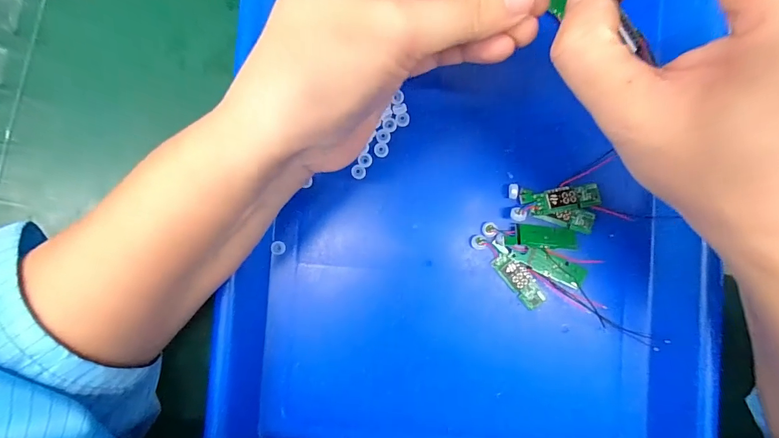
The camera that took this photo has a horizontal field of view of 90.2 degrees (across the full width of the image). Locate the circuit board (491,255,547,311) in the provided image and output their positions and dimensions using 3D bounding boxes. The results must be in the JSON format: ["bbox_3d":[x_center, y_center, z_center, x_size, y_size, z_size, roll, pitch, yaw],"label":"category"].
[{"bbox_3d":[0.071,0.034,0.211,0.013,0.004,0.034,-37,87,-3],"label":"circuit board"}]

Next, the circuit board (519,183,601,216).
[{"bbox_3d":[0.093,-0.011,0.210,0.041,0.005,0.014,-4,86,0],"label":"circuit board"}]

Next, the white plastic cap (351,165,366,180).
[{"bbox_3d":[-0.017,-0.026,0.214,0.008,0.004,0.007,-28,86,-2],"label":"white plastic cap"}]

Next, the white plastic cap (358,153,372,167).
[{"bbox_3d":[-0.013,-0.032,0.216,0.007,0.004,0.007,0,86,0],"label":"white plastic cap"}]

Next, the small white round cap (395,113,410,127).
[{"bbox_3d":[0.007,-0.055,0.216,0.008,0.004,0.007,1,86,0],"label":"small white round cap"}]

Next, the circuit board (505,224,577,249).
[{"bbox_3d":[0.082,0.009,0.209,0.039,0.007,0.012,4,86,0],"label":"circuit board"}]

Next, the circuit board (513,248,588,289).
[{"bbox_3d":[0.088,0.025,0.212,0.039,0.005,0.012,23,86,2],"label":"circuit board"}]

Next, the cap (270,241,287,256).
[{"bbox_3d":[-0.062,0.016,0.217,0.007,0.004,0.008,6,86,0],"label":"cap"}]

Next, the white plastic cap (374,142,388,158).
[{"bbox_3d":[-0.005,-0.039,0.215,0.008,0.004,0.008,0,86,0],"label":"white plastic cap"}]

